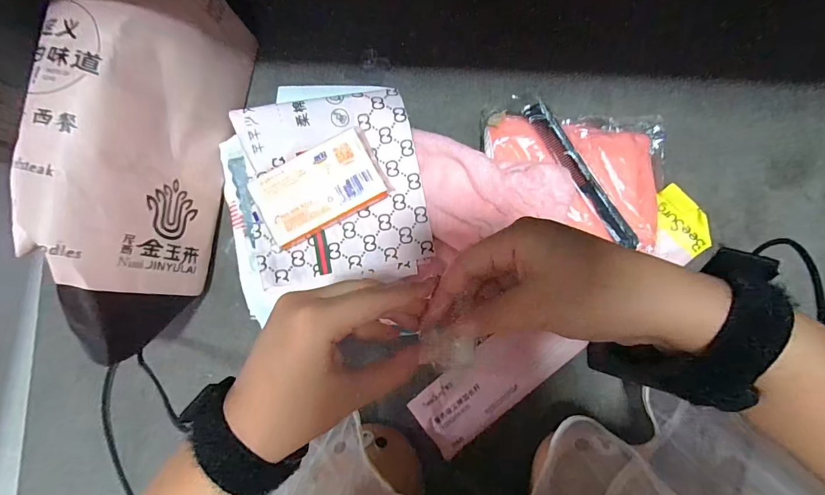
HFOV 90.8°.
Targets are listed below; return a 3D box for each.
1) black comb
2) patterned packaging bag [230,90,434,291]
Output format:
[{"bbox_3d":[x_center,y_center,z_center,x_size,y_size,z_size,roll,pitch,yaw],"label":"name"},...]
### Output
[{"bbox_3d":[0.169,-0.072,0.407,0.020,0.009,0.169,-34,85,4],"label":"black comb"},{"bbox_3d":[-0.074,-0.056,0.388,0.160,0.030,0.178,-11,89,5],"label":"patterned packaging bag"}]

